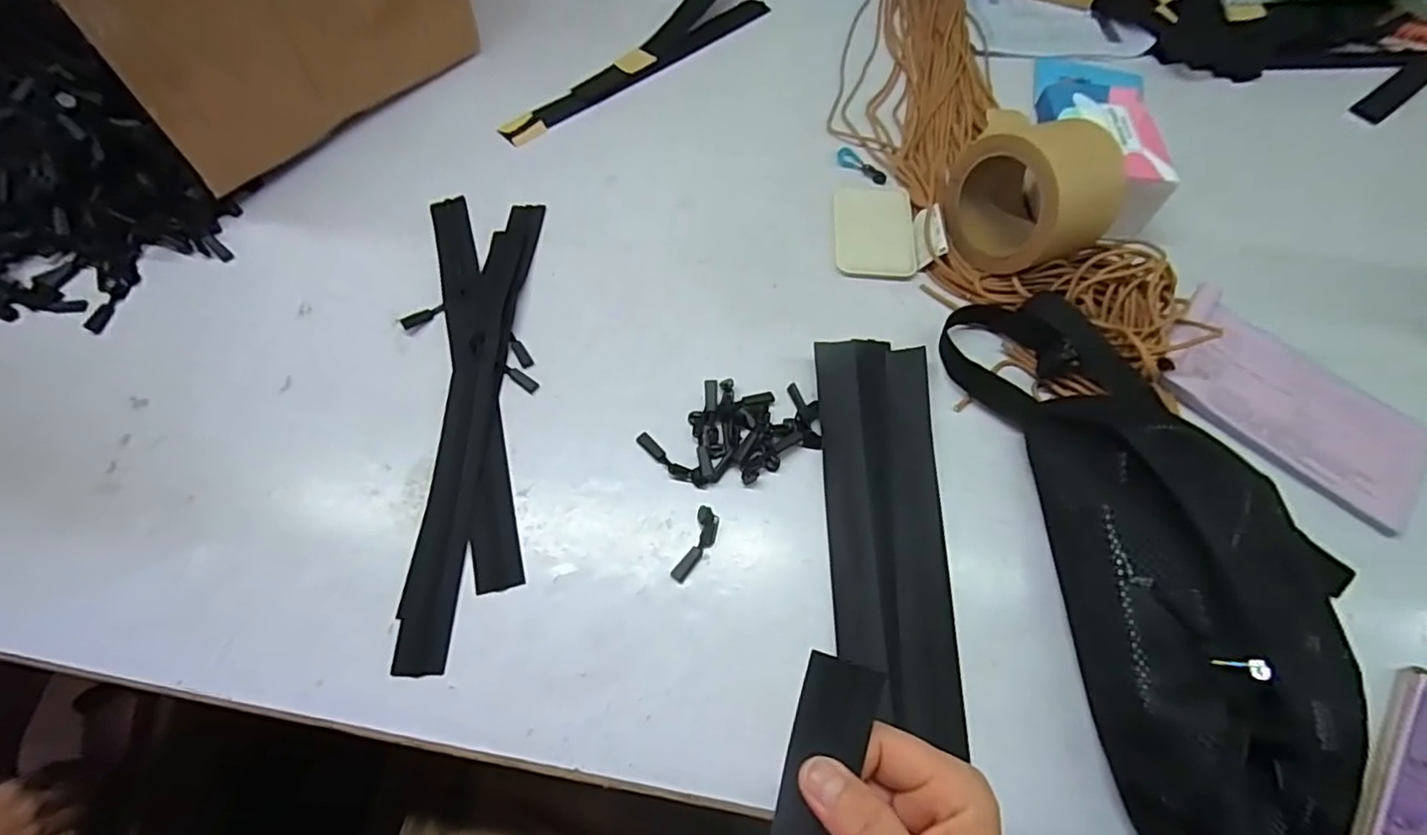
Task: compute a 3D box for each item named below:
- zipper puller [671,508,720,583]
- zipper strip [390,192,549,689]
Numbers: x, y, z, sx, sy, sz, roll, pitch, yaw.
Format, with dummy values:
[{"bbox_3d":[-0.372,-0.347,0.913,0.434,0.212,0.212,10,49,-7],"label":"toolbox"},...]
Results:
[{"bbox_3d":[-0.010,0.085,0.405,0.017,0.005,0.052,21,63,9],"label":"zipper puller"},{"bbox_3d":[-0.176,-0.018,0.450,0.037,0.008,0.381,2,62,-1],"label":"zipper strip"}]

